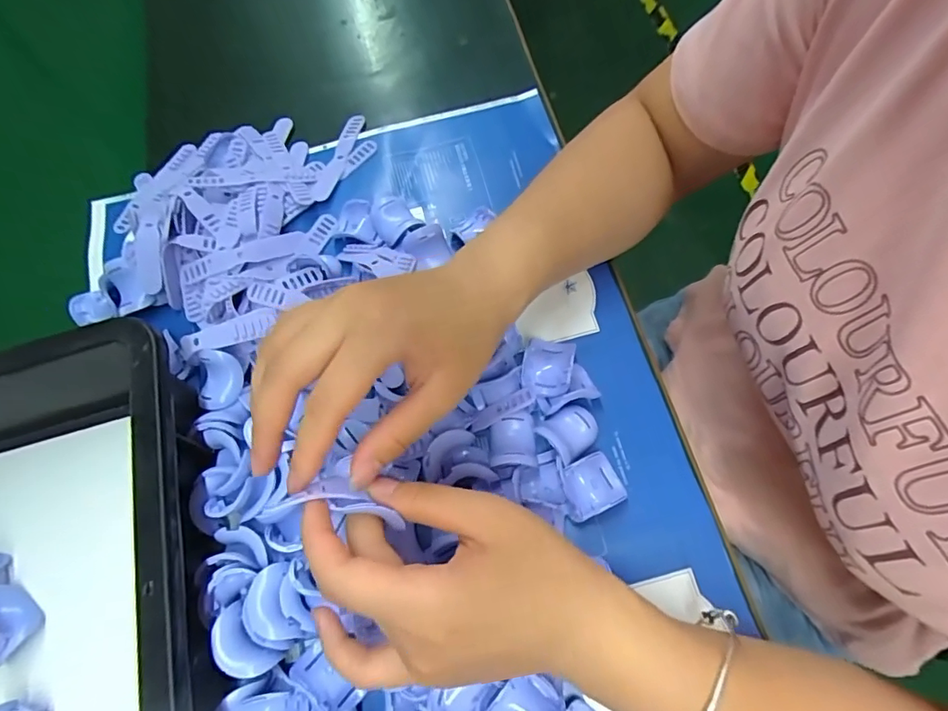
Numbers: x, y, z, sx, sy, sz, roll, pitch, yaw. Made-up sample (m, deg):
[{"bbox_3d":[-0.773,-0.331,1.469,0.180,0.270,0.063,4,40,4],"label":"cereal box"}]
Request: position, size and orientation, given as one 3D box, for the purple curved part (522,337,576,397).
[{"bbox_3d":[0.047,0.006,0.328,0.029,0.014,0.039,8,70,8],"label":"purple curved part"}]

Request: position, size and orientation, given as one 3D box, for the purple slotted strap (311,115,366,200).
[{"bbox_3d":[-0.108,-0.156,0.407,0.017,0.008,0.088,13,71,10],"label":"purple slotted strap"}]

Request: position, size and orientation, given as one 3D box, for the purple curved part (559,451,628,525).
[{"bbox_3d":[0.069,0.076,0.301,0.035,0.012,0.031,-25,69,-5],"label":"purple curved part"}]

